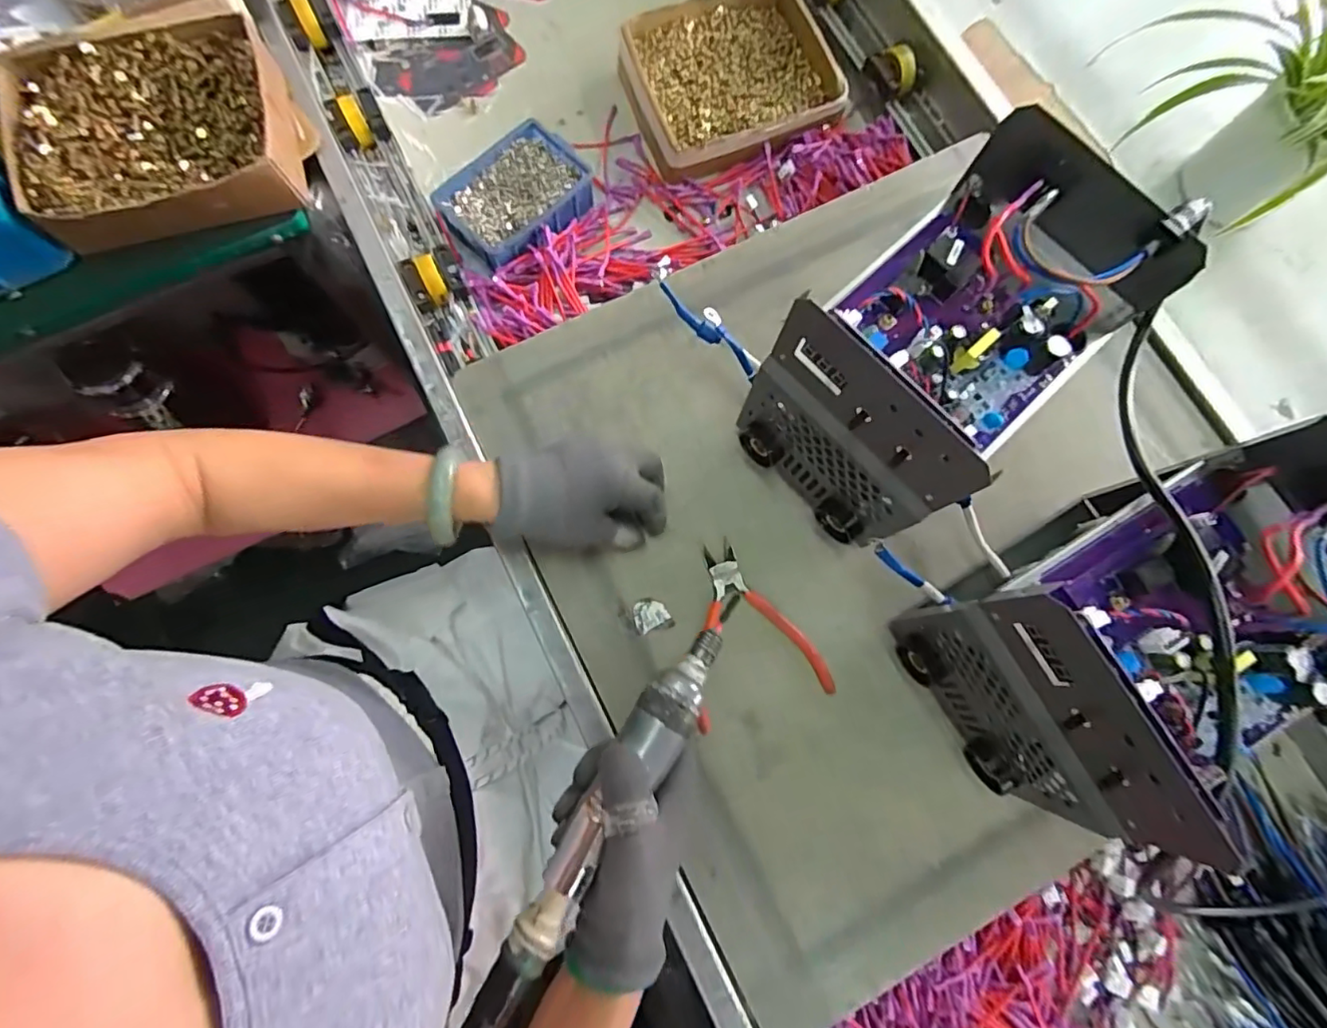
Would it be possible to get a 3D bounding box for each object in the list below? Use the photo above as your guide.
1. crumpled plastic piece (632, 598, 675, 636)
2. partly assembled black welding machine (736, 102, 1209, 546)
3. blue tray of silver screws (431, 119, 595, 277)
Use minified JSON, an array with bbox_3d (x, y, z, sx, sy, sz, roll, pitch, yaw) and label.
[{"bbox_3d":[-0.009,0.084,0.473,0.030,0.004,0.027,-14,78,-5],"label":"crumpled plastic piece"},{"bbox_3d":[0.189,-0.109,0.419,0.224,0.193,0.145,-42,82,-10],"label":"partly assembled black welding machine"},{"bbox_3d":[-0.156,-0.332,0.611,0.104,0.047,0.150,44,80,7],"label":"blue tray of silver screws"}]

